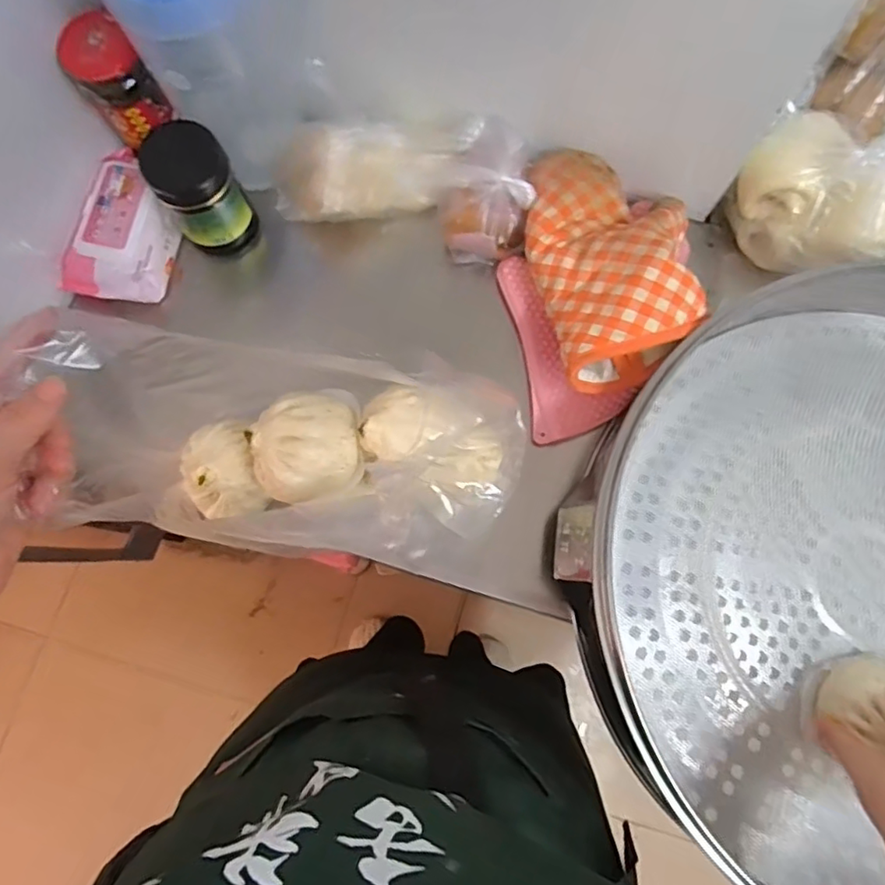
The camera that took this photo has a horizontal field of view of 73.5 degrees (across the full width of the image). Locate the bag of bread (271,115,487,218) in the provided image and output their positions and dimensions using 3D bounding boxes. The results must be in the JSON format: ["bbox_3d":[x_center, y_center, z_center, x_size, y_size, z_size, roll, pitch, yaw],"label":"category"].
[{"bbox_3d":[-0.061,-0.259,0.554,0.192,0.070,0.083,-10,77,-2],"label":"bag of bread"}]

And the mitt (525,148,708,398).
[{"bbox_3d":[0.146,-0.159,0.508,0.142,0.061,0.232,4,77,1],"label":"mitt"}]

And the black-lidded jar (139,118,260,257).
[{"bbox_3d":[-0.223,-0.228,0.563,0.068,0.124,0.072,0,77,0],"label":"black-lidded jar"}]

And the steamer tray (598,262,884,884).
[{"bbox_3d":[0.375,0.112,0.470,0.517,0.098,0.513,-24,78,-5],"label":"steamer tray"}]

